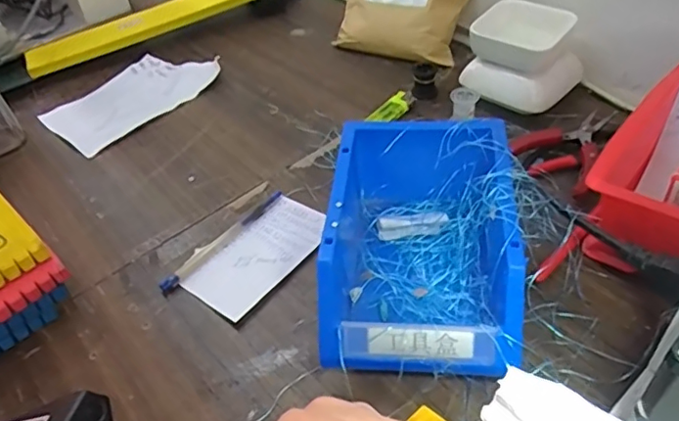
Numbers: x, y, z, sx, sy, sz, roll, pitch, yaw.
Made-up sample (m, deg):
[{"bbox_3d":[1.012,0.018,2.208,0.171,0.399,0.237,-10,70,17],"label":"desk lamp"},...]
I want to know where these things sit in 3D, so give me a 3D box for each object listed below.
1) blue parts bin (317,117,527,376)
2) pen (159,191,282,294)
[{"bbox_3d":[0.058,0.025,0.391,0.120,0.089,0.181,1,44,9],"label":"blue parts bin"},{"bbox_3d":[-0.096,0.022,0.470,0.013,0.006,0.133,28,53,32],"label":"pen"}]

